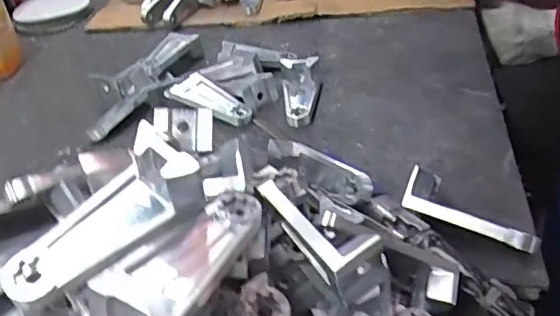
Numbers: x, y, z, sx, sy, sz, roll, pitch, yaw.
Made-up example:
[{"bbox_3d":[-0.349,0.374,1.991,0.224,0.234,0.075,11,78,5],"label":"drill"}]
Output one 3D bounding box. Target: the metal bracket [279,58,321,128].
[{"bbox_3d":[0.023,-0.077,0.617,0.039,0.029,0.105,-6,36,1],"label":"metal bracket"}]

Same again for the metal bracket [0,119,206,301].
[{"bbox_3d":[-0.084,0.029,0.273,0.095,0.033,0.038,-39,45,-17],"label":"metal bracket"}]

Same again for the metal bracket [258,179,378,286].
[{"bbox_3d":[0.017,0.035,0.334,0.032,0.014,0.087,-23,39,-21],"label":"metal bracket"}]

